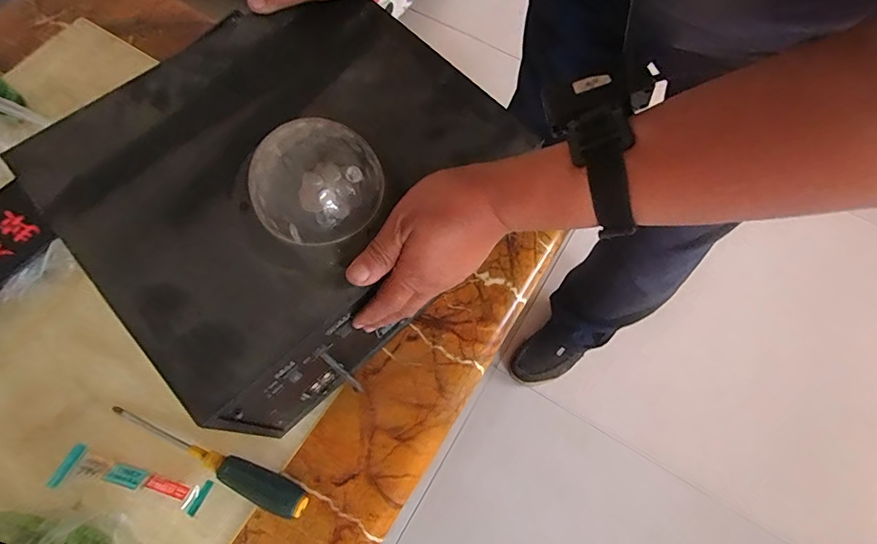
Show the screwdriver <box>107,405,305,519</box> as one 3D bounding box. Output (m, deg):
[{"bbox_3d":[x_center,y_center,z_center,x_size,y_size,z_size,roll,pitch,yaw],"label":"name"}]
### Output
[{"bbox_3d":[-0.228,0.179,0.455,0.220,0.026,0.028,23,70,7],"label":"screwdriver"}]

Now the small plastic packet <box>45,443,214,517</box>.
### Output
[{"bbox_3d":[-0.296,0.203,0.446,0.148,0.023,0.036,13,69,3],"label":"small plastic packet"}]

